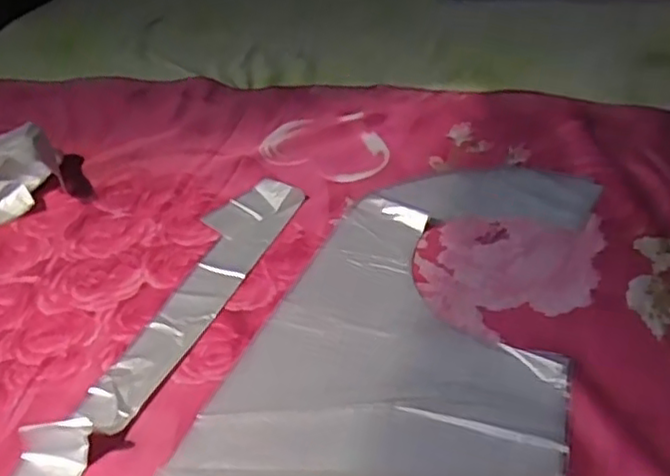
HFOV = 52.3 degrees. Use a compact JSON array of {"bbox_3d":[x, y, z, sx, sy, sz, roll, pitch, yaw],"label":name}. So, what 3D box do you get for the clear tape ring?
[{"bbox_3d":[-0.002,-0.096,0.674,0.125,0.015,0.103,19,44,28],"label":"clear tape ring"}]

